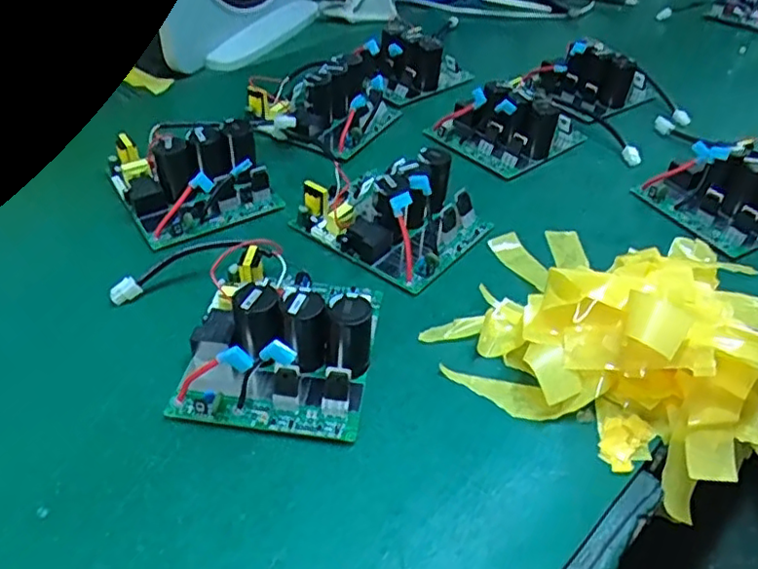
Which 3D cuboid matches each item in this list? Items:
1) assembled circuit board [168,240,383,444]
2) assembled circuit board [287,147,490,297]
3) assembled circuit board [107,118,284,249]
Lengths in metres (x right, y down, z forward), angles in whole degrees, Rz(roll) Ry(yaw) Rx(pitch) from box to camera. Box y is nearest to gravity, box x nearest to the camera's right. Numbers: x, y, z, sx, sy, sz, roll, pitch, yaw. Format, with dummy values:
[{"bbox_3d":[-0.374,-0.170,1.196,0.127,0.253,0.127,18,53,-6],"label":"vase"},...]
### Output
[{"bbox_3d":[-0.065,0.024,0.425,0.123,0.057,0.144,7,41,4],"label":"assembled circuit board"},{"bbox_3d":[0.012,-0.071,0.538,0.140,0.056,0.119,28,47,25],"label":"assembled circuit board"},{"bbox_3d":[-0.168,-0.105,0.558,0.118,0.058,0.133,-21,47,-26],"label":"assembled circuit board"}]

